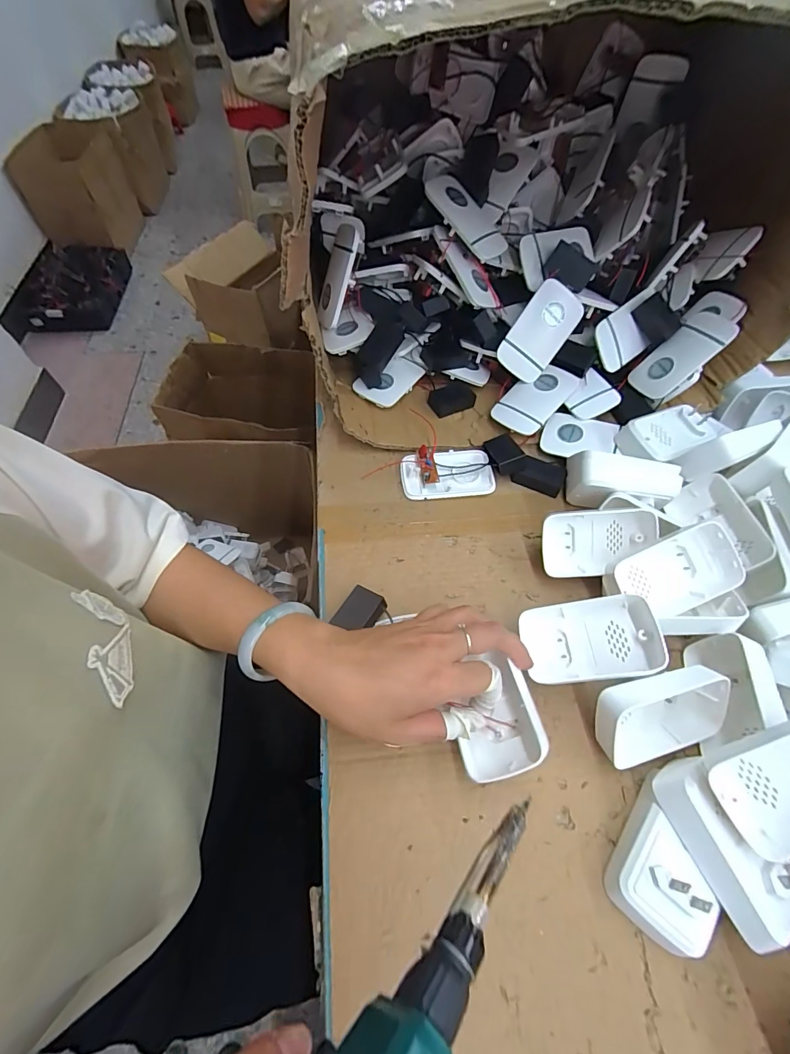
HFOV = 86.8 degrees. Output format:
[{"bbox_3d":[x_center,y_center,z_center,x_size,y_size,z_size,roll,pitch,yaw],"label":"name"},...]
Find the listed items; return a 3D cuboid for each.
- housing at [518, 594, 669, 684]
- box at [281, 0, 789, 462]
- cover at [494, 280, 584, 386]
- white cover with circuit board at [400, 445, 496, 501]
[{"bbox_3d":[0.151,0.087,0.324,0.096,0.025,0.058,-12,67,15],"label":"housing"},{"bbox_3d":[0.155,-0.331,0.457,0.484,0.282,0.470,-1,59,-3],"label":"box"},{"bbox_3d":[0.159,-0.211,0.454,0.057,0.097,0.009,33,16,-14],"label":"cover"},{"bbox_3d":[0.055,-0.059,0.440,0.096,0.022,0.056,-4,59,-5],"label":"white cover with circuit board"}]

